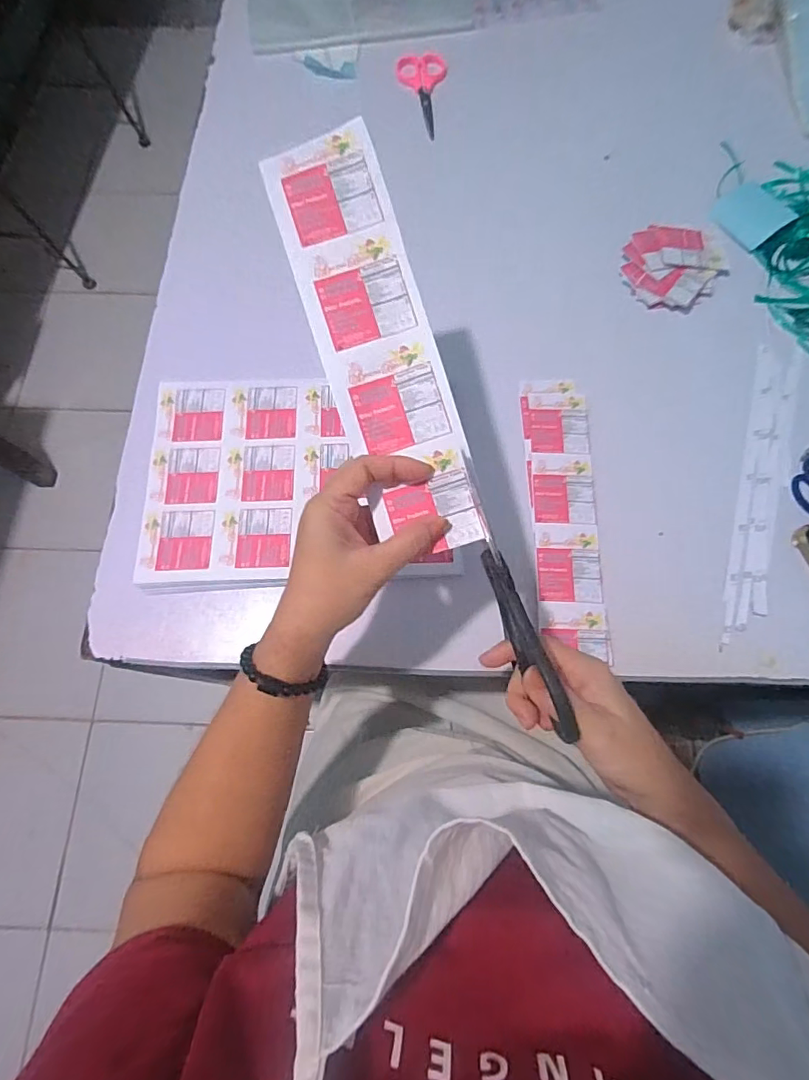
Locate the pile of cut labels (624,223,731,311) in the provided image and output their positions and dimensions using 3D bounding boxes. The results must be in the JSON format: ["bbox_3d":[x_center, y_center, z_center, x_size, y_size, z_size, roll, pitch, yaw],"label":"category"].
[{"bbox_3d":[0.291,-0.301,0.549,0.108,0.013,0.103,-1,73,2],"label":"pile of cut labels"}]

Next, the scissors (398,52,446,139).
[{"bbox_3d":[0.023,-0.572,0.643,0.062,0.012,0.133,1,73,2],"label":"scissors"}]

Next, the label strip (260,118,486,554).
[{"bbox_3d":[-0.017,-0.130,0.335,0.072,0.005,0.283,-17,90,2],"label":"label strip"}]

